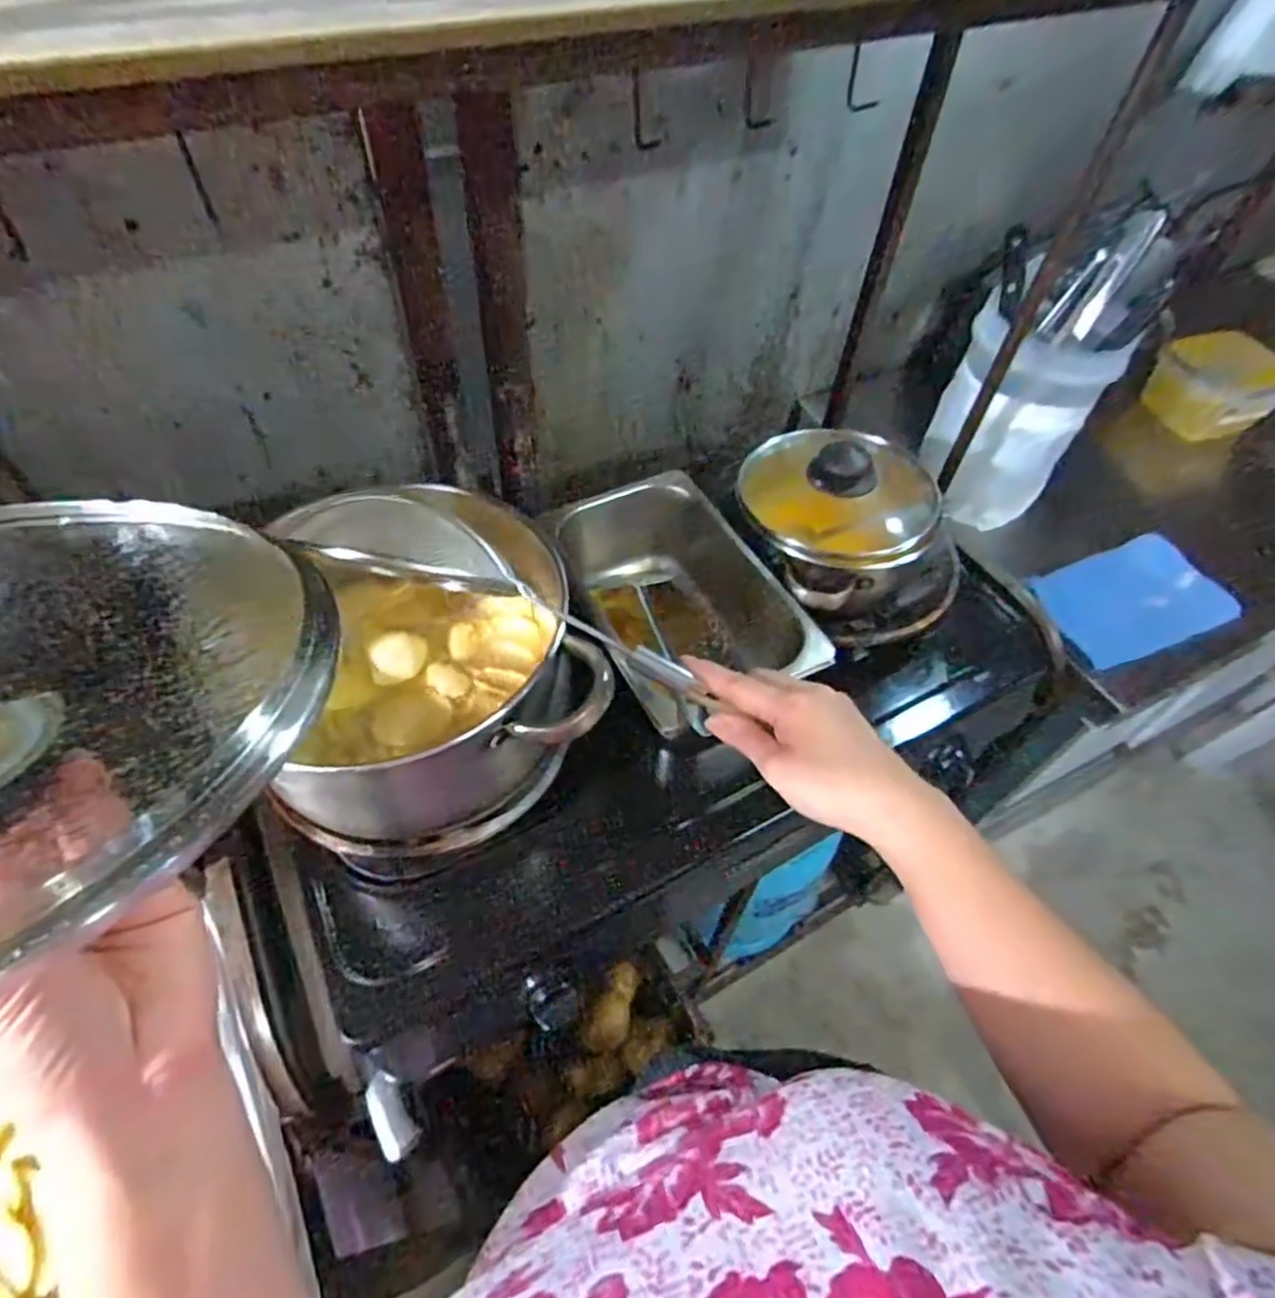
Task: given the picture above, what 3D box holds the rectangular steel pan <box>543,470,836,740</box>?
[{"bbox_3d":[0.029,-0.042,0.664,0.165,0.125,0.298,-19,58,-17],"label":"rectangular steel pan"}]

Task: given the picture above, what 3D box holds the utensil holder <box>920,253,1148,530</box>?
[{"bbox_3d":[0.454,-0.273,0.838,0.168,0.205,0.191,16,54,7],"label":"utensil holder"}]

